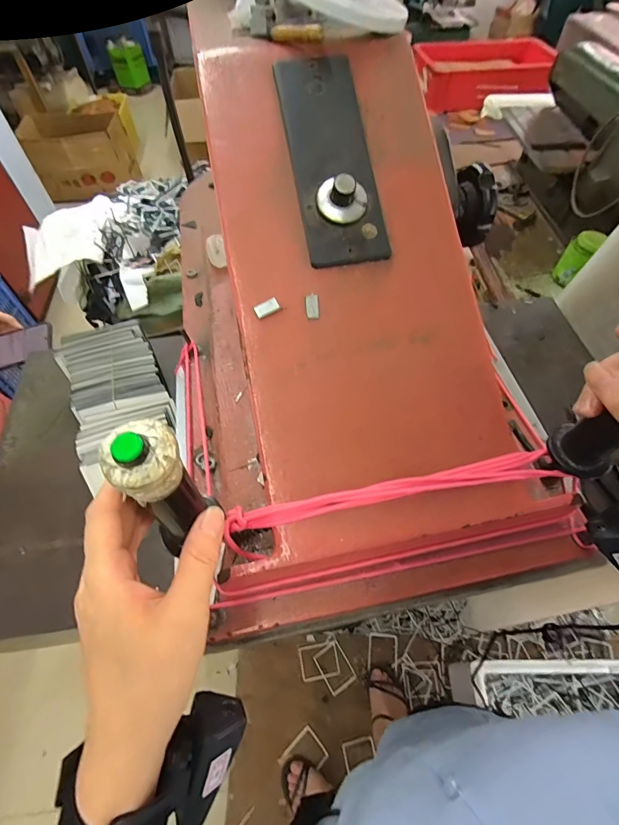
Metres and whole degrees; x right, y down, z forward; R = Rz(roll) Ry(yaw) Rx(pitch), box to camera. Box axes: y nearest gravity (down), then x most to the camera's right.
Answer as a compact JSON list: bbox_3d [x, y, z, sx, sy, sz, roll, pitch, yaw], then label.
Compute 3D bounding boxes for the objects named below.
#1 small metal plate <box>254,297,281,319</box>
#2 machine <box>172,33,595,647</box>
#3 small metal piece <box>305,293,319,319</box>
[{"bbox_3d":[-0.034,-0.086,0.326,0.020,0.004,0.011,-28,98,-4],"label":"small metal plate"},{"bbox_3d":[0.015,-0.105,0.370,0.318,0.251,0.500,-14,57,-7],"label":"machine"},{"bbox_3d":[0.002,-0.088,0.330,0.010,0.004,0.020,-4,81,-1],"label":"small metal piece"}]

